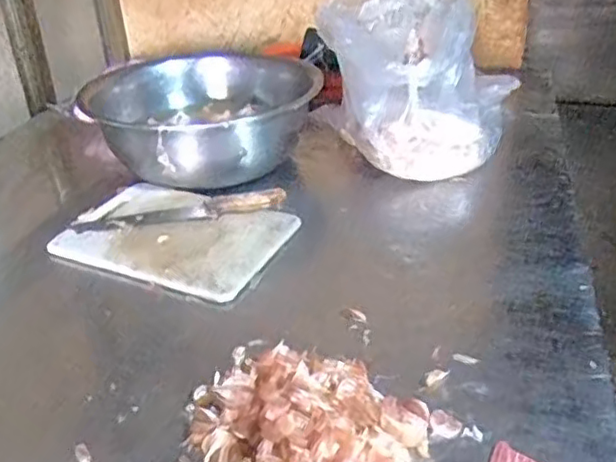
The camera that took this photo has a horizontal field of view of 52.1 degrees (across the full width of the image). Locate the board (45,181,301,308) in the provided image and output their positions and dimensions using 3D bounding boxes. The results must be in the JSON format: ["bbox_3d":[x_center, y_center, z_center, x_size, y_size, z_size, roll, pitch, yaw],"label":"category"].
[{"bbox_3d":[-0.215,0.005,1.012,0.357,0.024,0.239,11,38,23],"label":"board"}]

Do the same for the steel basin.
[{"bbox_3d":[-0.199,-0.216,1.198,0.402,0.140,0.370,-2,30,1],"label":"steel basin"}]

